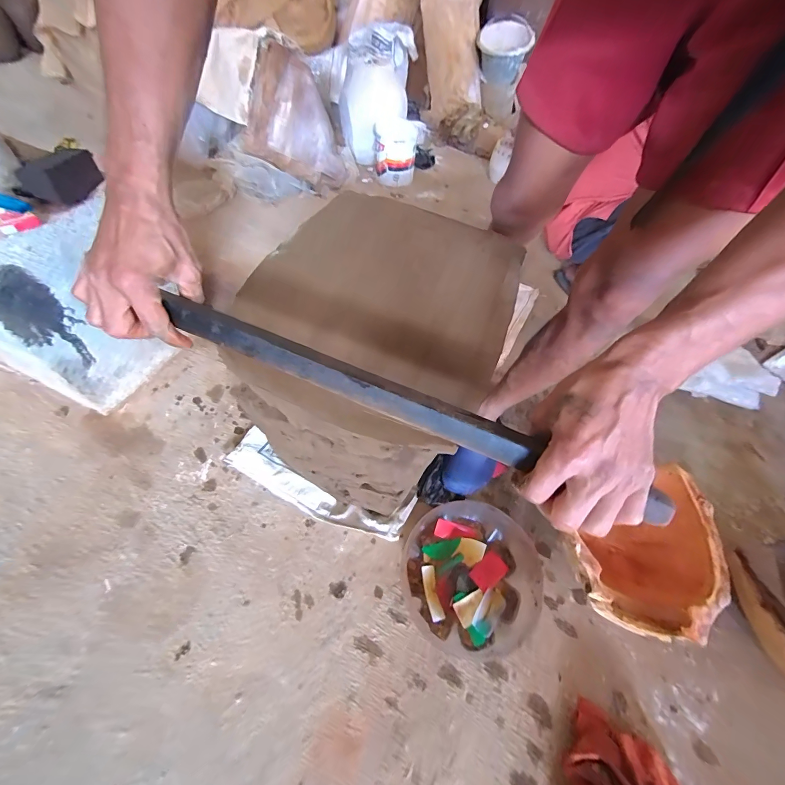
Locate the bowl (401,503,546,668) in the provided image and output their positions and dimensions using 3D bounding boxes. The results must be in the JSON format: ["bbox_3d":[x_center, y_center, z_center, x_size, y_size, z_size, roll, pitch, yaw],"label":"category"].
[{"bbox_3d":[0.146,0.345,0.661,0.255,0.107,0.253,2,57,-3],"label":"bowl"}]

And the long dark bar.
[{"bbox_3d":[-0.001,0.004,0.318,0.478,0.020,0.031,22,57,8],"label":"long dark bar"}]

